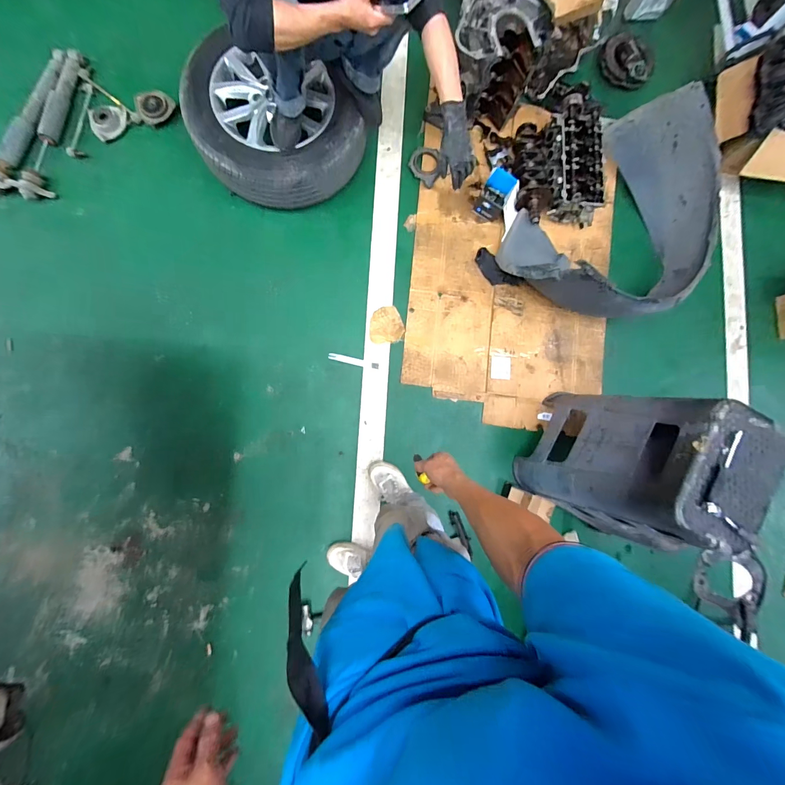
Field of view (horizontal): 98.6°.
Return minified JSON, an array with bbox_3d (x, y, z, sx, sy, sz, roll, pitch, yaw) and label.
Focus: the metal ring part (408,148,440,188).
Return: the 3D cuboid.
[{"bbox_3d":[0.129,-0.920,1.371,0.131,0.023,0.143,0,85,-4],"label":"metal ring part"}]

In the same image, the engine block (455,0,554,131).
[{"bbox_3d":[0.369,-1.200,1.261,0.297,0.344,0.323,20,85,-1],"label":"engine block"}]

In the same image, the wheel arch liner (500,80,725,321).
[{"bbox_3d":[0.888,-0.622,1.215,0.623,0.312,0.924,45,84,1],"label":"wheel arch liner"}]

